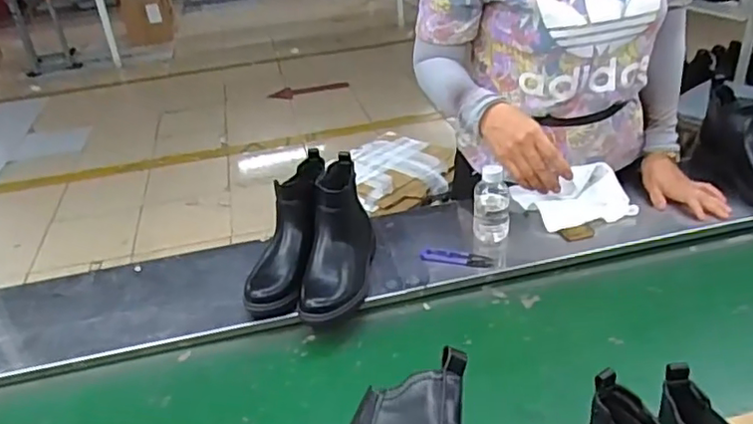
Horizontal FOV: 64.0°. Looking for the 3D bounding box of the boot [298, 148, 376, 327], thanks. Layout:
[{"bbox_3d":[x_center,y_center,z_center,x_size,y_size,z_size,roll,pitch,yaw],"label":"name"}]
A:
[{"bbox_3d":[-0.062,0.040,0.938,0.092,0.157,0.216,-1,31,6],"label":"boot"}]

